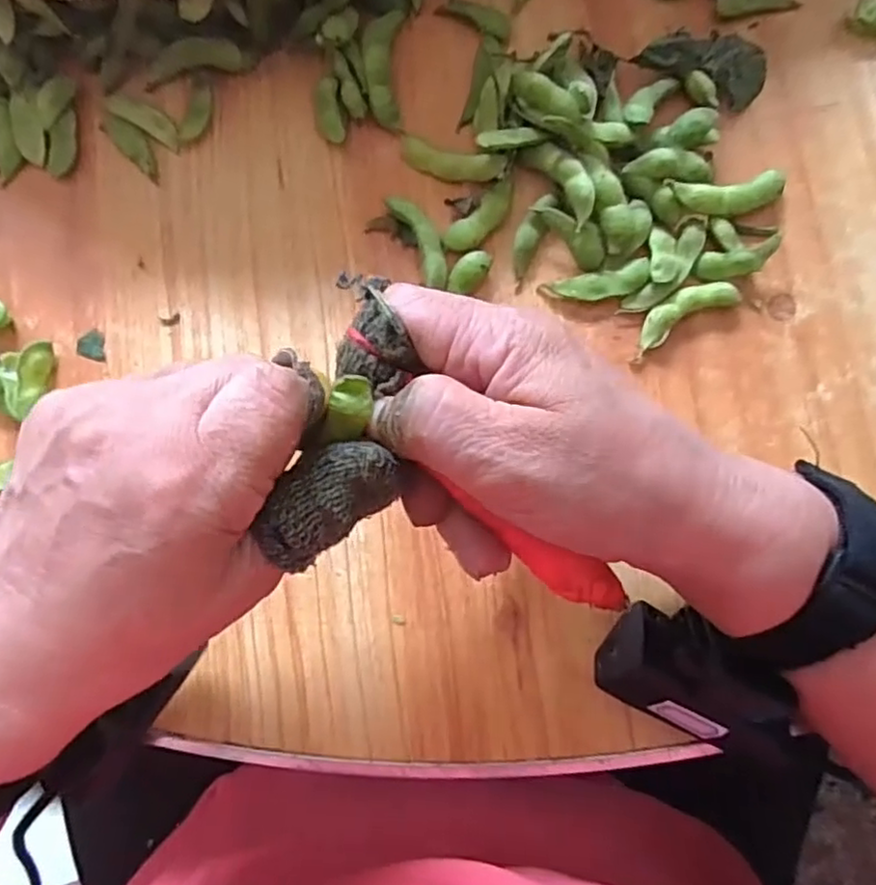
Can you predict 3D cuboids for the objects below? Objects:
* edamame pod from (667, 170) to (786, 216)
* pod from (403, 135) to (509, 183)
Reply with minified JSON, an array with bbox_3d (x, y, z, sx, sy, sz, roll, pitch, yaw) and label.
[{"bbox_3d":[0.126,-0.108,0.289,0.053,0.010,0.017,-13,82,-2],"label":"edamame pod"},{"bbox_3d":[0.005,-0.126,0.296,0.048,0.012,0.013,18,82,3],"label":"pod"}]

